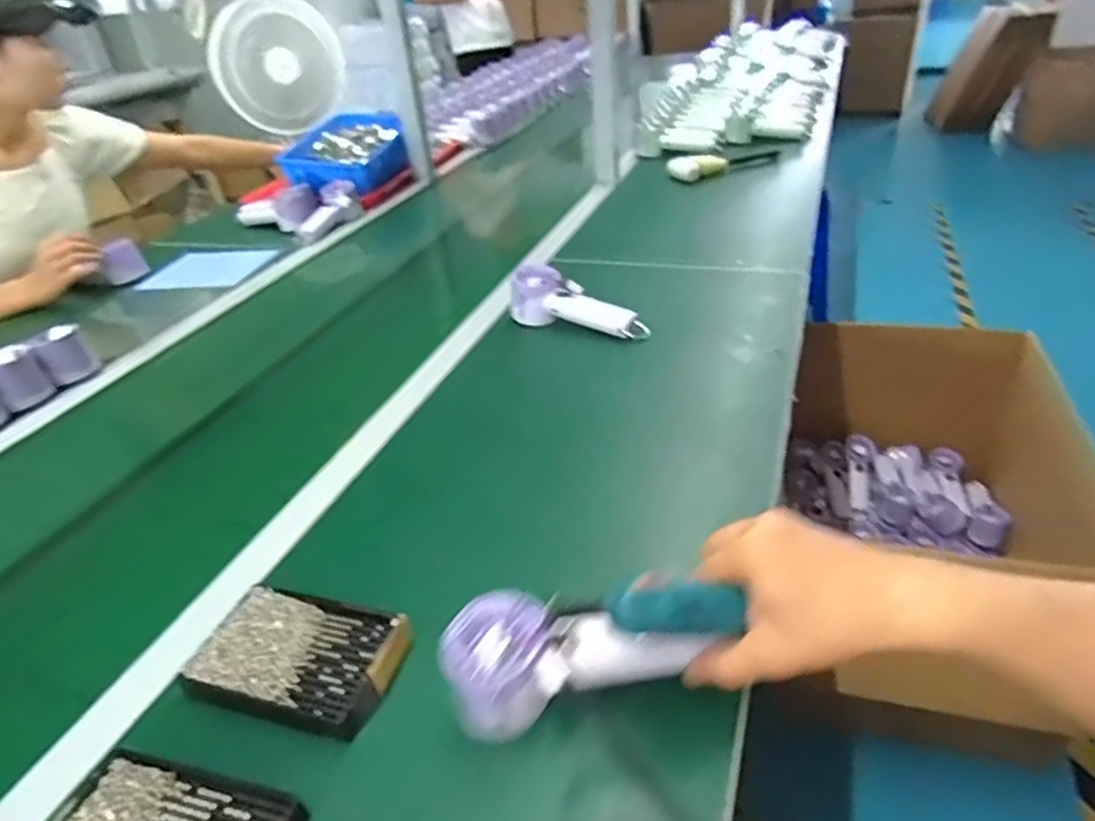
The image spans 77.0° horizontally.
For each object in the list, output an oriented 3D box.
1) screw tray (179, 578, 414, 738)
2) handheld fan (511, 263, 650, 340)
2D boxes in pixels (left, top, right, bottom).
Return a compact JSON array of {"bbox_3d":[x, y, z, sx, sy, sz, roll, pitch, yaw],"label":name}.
[{"bbox_3d":[-0.176,0.174,0.493,0.144,0.018,0.092,5,35,17],"label":"screw tray"},{"bbox_3d":[0.041,-0.132,0.913,0.196,0.067,0.060,24,43,19],"label":"handheld fan"}]

